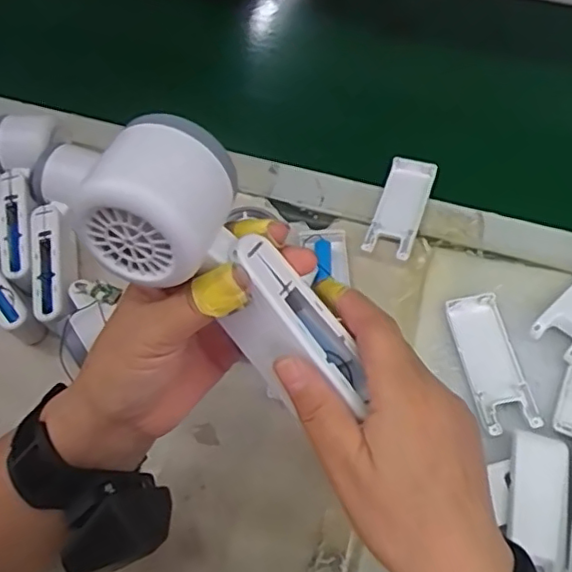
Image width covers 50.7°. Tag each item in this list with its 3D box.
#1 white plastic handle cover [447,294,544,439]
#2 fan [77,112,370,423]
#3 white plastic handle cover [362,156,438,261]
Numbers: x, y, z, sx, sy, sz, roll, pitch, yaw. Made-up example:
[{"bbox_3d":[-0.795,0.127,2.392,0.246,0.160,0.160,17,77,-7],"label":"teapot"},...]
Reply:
[{"bbox_3d":[0.153,0.056,0.453,0.041,0.007,0.106,-11,61,-3],"label":"white plastic handle cover"},{"bbox_3d":[-0.023,-0.004,0.269,0.060,0.149,0.045,-52,26,-22],"label":"fan"},{"bbox_3d":[0.101,-0.069,0.529,0.040,0.012,0.103,17,63,12],"label":"white plastic handle cover"}]

